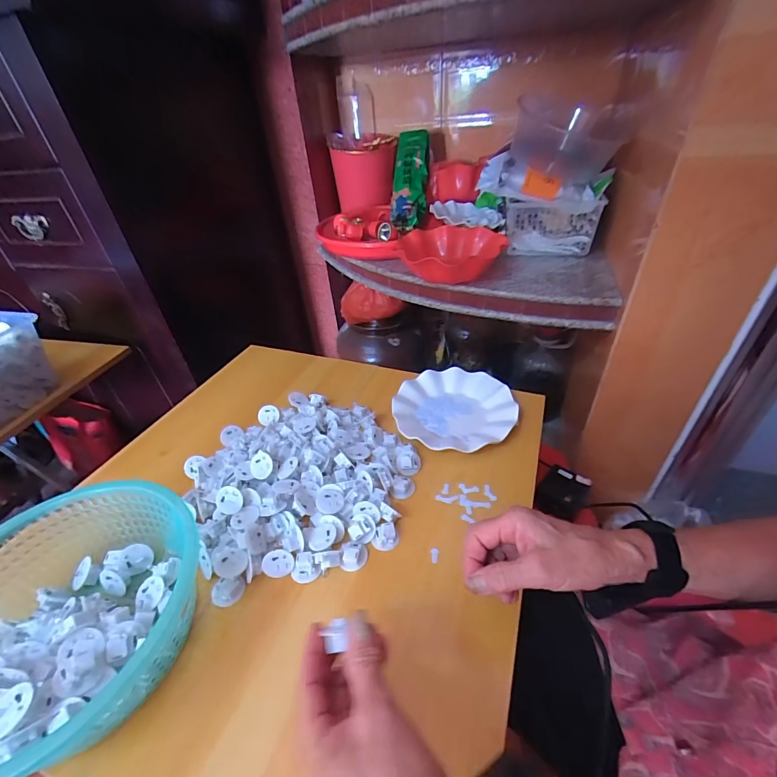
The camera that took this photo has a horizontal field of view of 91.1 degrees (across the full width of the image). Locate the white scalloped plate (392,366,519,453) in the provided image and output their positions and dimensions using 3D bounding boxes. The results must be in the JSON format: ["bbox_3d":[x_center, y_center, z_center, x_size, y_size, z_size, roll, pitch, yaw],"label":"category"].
[{"bbox_3d":[0.101,0.031,0.592,0.180,0.023,0.179,-3,38,2],"label":"white scalloped plate"}]

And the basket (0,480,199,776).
[{"bbox_3d":[-0.295,0.210,0.347,0.214,0.086,0.228,-3,38,2],"label":"basket"}]

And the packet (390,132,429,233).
[{"bbox_3d":[0.059,-0.558,1.011,0.091,0.060,0.288,5,80,12],"label":"packet"}]

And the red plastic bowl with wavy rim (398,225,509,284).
[{"bbox_3d":[0.136,-0.286,0.815,0.216,0.064,0.228,-3,38,2],"label":"red plastic bowl with wavy rim"}]

